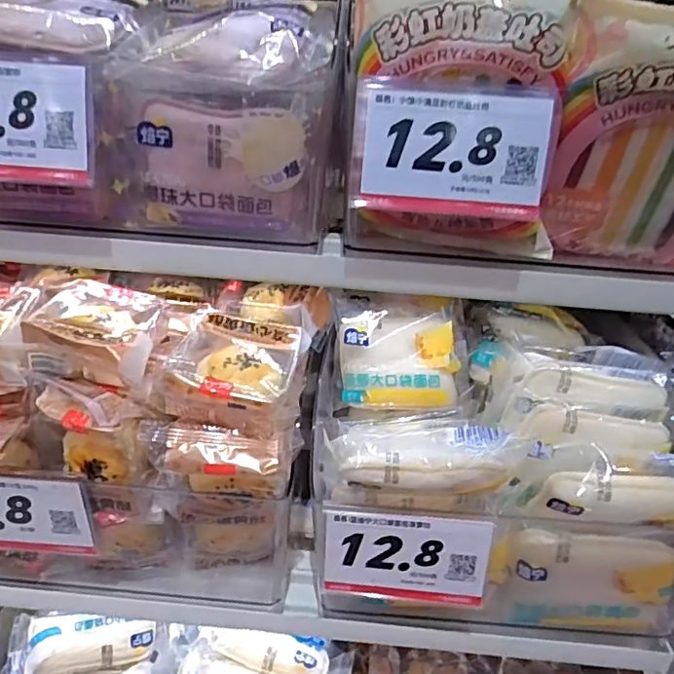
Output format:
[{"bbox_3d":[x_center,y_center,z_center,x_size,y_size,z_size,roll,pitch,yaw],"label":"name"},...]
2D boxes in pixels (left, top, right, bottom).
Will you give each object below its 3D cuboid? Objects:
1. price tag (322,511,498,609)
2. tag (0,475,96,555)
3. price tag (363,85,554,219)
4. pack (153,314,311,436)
[{"bbox_3d":[0.041,0.130,0.326,0.096,0.059,0.010,6,27,3],"label":"price tag"},{"bbox_3d":[-0.201,0.110,0.341,0.095,0.060,0.005,5,27,2],"label":"tag"},{"bbox_3d":[0.065,-0.099,0.292,0.099,0.066,0.011,3,14,3],"label":"price tag"},{"bbox_3d":[-0.058,0.019,0.328,0.073,0.035,0.084,5,27,2],"label":"pack"}]

